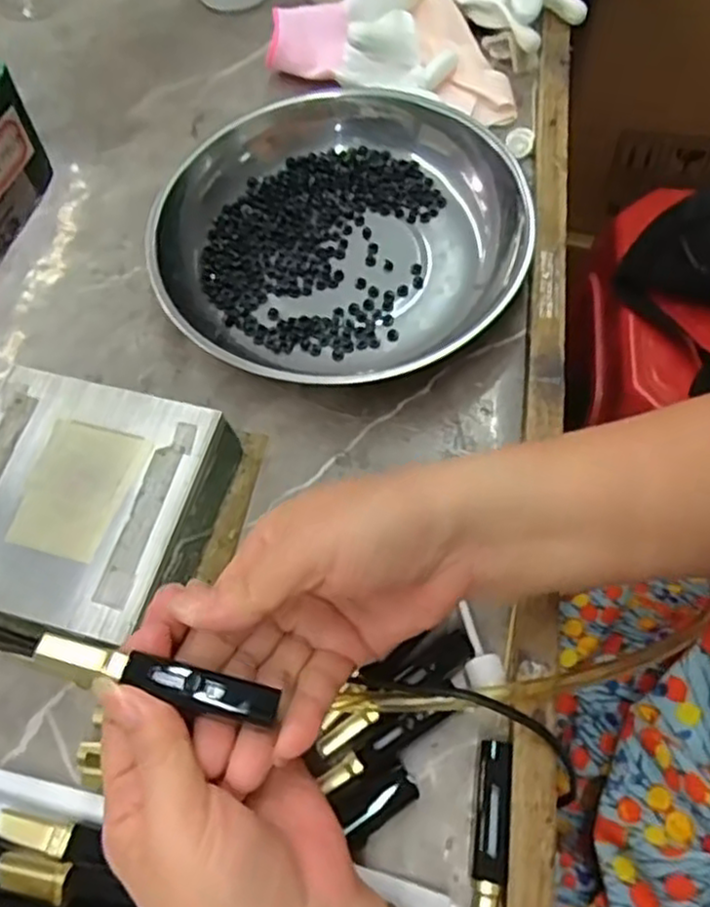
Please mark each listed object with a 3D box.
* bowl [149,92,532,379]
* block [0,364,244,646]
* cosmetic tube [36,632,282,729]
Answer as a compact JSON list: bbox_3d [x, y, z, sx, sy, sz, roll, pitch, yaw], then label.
[{"bbox_3d":[-0.010,-0.137,0.436,0.208,0.057,0.228,38,72,20],"label":"bowl"},{"bbox_3d":[-0.138,0.029,0.363,0.124,0.049,0.120,12,65,9],"label":"block"},{"bbox_3d":[-0.067,0.076,0.240,0.082,0.007,0.011,17,65,0],"label":"cosmetic tube"}]

